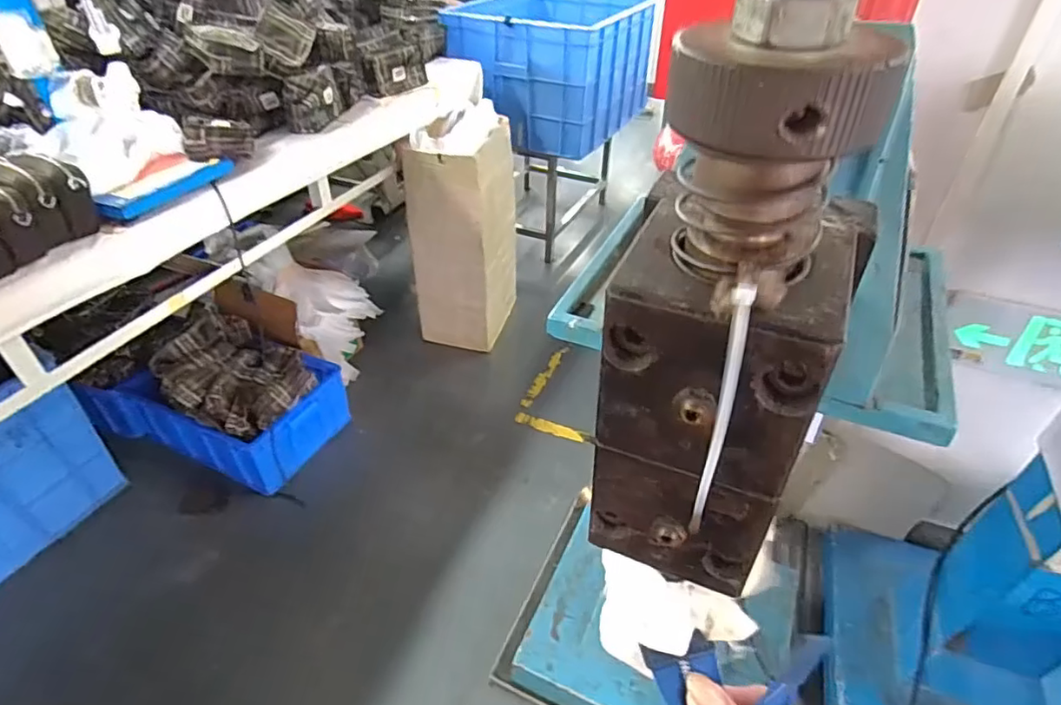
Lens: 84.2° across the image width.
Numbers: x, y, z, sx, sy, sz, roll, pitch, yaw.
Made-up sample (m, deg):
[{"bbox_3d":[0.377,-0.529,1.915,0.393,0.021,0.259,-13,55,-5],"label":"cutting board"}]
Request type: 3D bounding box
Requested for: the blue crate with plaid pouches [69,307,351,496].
[{"bbox_3d":[-0.850,0.084,1.587,0.611,0.336,0.331,14,41,17],"label":"blue crate with plaid pouches"}]

